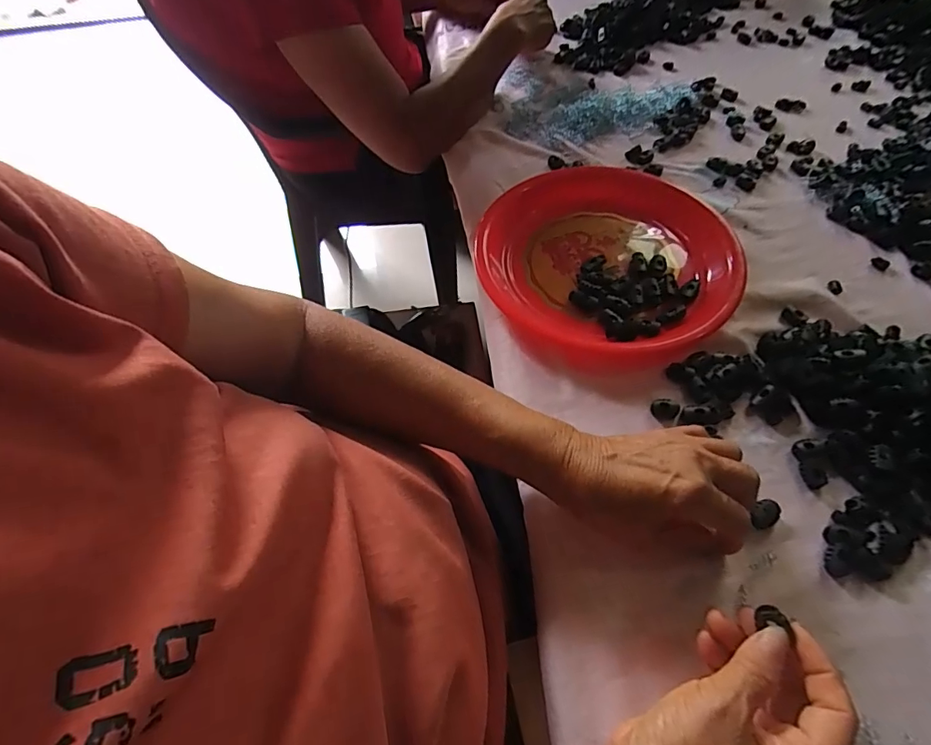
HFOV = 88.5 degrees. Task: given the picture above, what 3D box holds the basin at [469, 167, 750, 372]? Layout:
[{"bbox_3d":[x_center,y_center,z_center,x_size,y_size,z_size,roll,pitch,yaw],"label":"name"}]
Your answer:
[{"bbox_3d":[0.138,-0.123,0.486,0.238,0.041,0.253,-2,57,3],"label":"basin"}]

